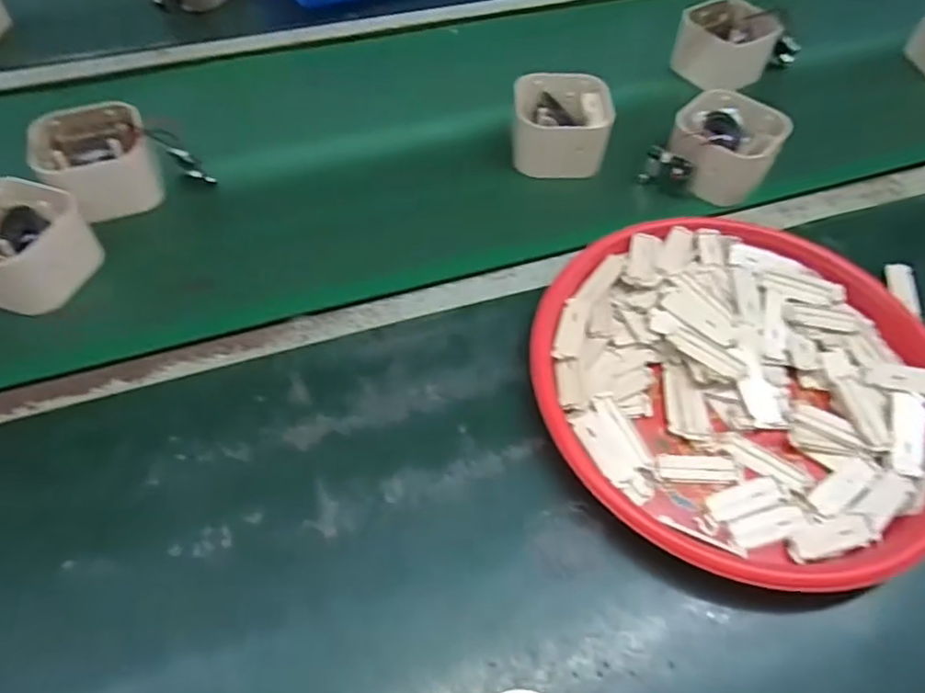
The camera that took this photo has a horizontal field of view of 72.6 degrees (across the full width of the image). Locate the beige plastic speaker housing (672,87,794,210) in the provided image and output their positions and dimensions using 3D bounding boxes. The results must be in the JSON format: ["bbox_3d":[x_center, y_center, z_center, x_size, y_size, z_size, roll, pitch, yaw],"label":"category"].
[{"bbox_3d":[0.245,-0.190,0.600,0.097,0.058,0.088,38,62,20],"label":"beige plastic speaker housing"}]

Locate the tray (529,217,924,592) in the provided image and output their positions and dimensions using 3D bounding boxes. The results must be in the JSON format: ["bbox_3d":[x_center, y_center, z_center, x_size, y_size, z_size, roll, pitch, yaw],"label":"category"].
[{"bbox_3d":[0.194,0.023,0.457,0.278,0.037,0.280,2,56,-2],"label":"tray"}]

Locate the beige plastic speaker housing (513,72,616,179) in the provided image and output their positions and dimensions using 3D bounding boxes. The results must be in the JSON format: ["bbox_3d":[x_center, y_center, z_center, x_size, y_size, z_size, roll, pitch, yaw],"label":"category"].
[{"bbox_3d":[0.097,-0.210,0.615,0.098,0.069,0.096,1,56,-3],"label":"beige plastic speaker housing"}]

